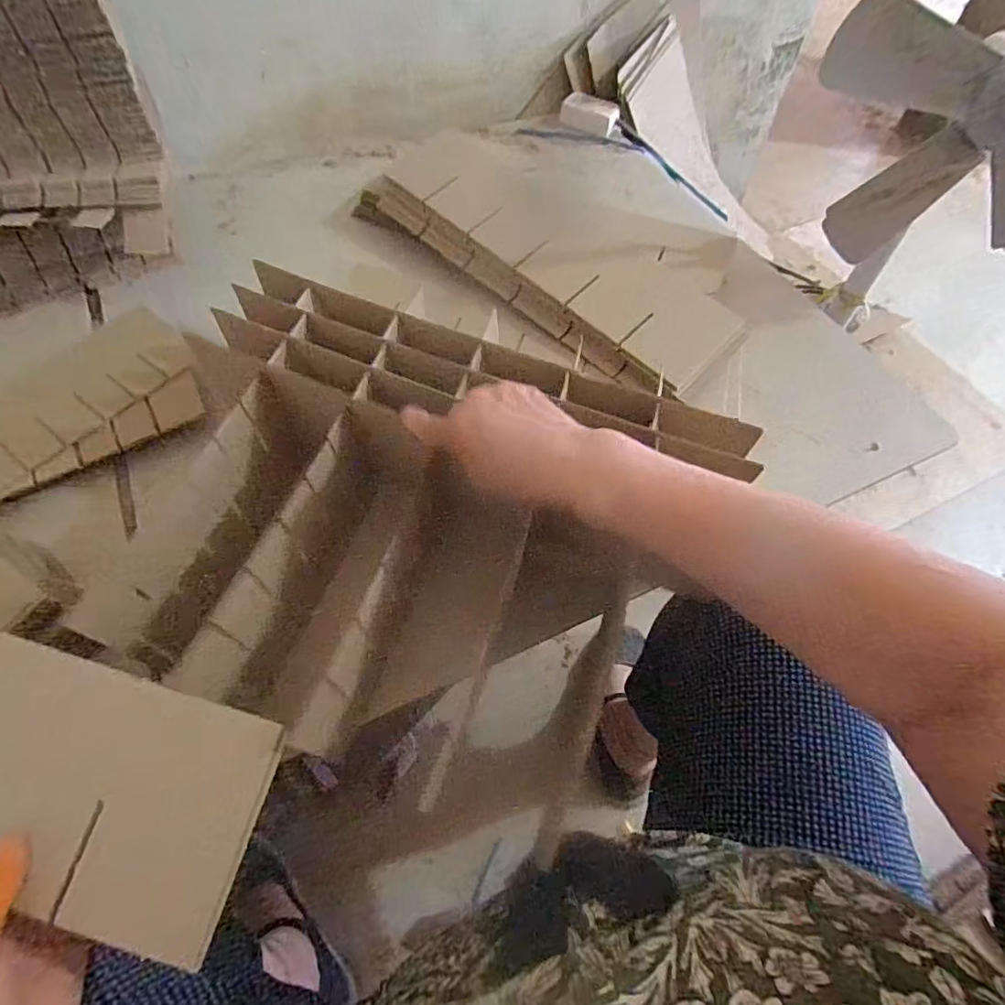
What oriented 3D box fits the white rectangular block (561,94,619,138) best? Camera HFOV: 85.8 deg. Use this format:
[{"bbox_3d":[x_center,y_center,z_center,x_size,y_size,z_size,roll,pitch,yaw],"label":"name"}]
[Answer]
[{"bbox_3d":[0.138,-0.621,0.867,0.092,0.038,0.033,22,60,13],"label":"white rectangular block"}]

